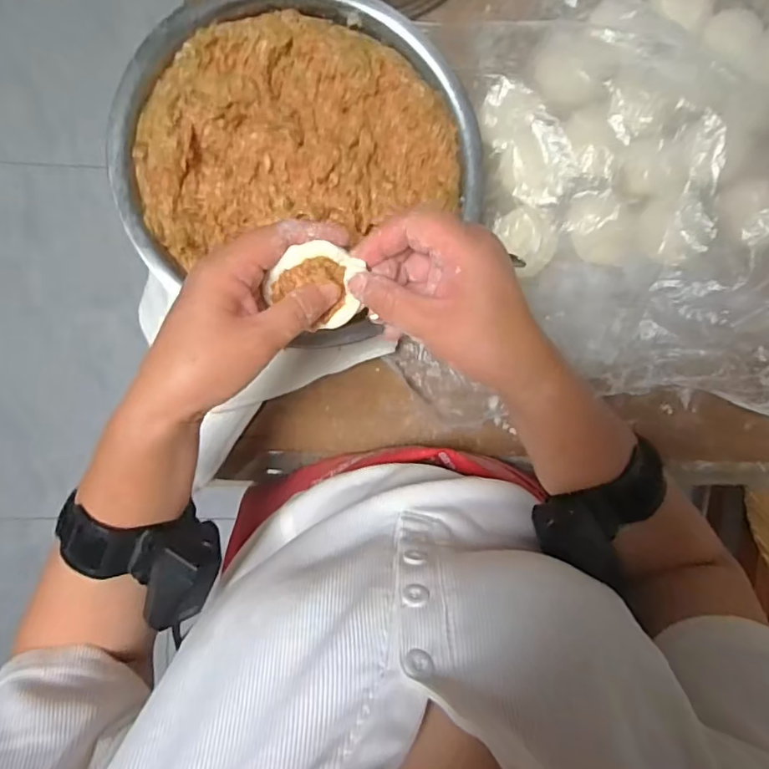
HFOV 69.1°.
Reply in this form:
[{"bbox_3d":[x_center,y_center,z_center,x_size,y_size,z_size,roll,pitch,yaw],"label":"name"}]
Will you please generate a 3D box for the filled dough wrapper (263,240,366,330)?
[{"bbox_3d":[-0.037,-0.056,0.320,0.048,0.021,0.043,34,89,-6],"label":"filled dough wrapper"}]

